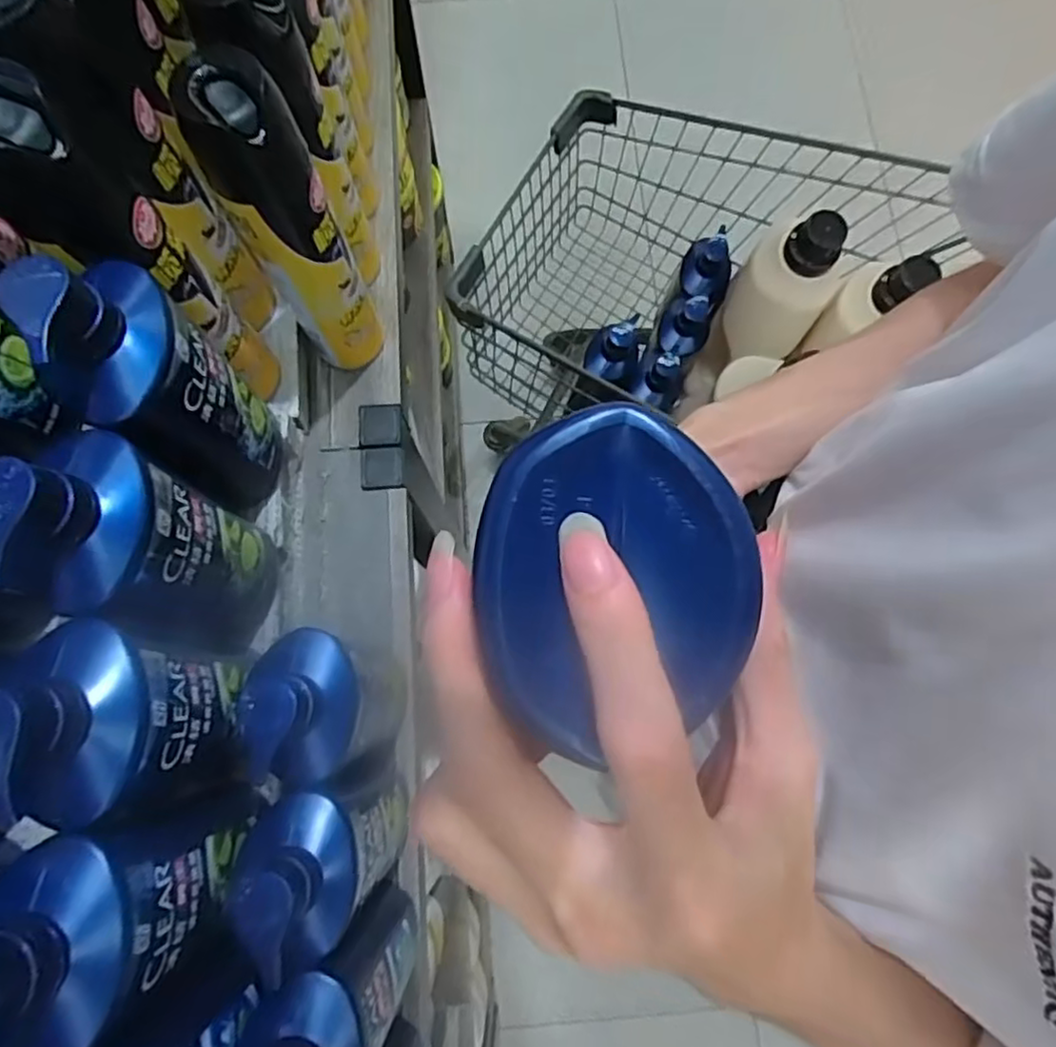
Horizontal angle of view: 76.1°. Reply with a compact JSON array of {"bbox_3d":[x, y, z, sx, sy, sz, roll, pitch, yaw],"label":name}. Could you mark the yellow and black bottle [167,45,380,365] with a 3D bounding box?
[{"bbox_3d":[-0.168,-0.204,0.493,0.064,0.268,0.054,-33,79,-7],"label":"yellow and black bottle"}]

